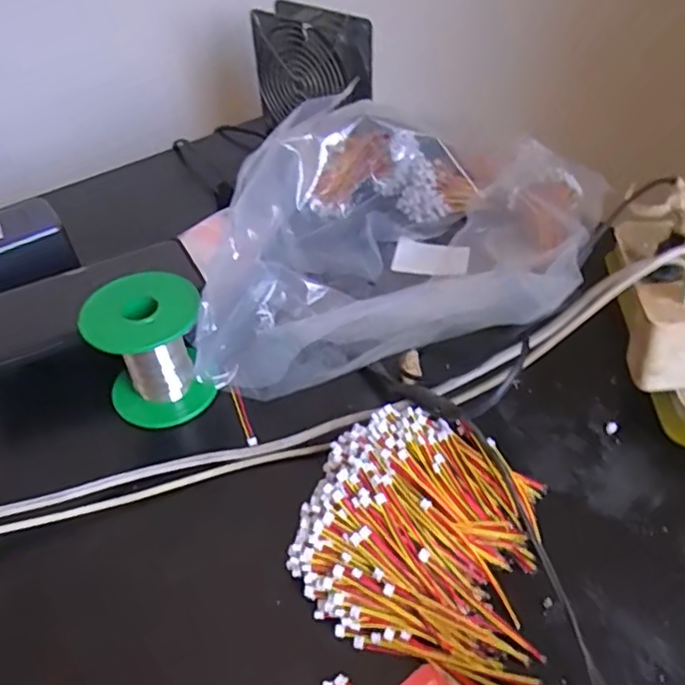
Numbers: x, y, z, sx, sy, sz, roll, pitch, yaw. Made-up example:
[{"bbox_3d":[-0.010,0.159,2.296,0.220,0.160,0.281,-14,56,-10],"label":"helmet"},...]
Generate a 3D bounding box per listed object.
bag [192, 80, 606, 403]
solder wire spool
[{"bbox_3d":[0.040,-0.091,0.450,0.334,0.107,0.189,-20,48,-15],"label":"bag"},{"bbox_3d":[-0.117,0.005,0.379,0.065,0.073,0.060,-2,46,2],"label":"solder wire spool"}]

